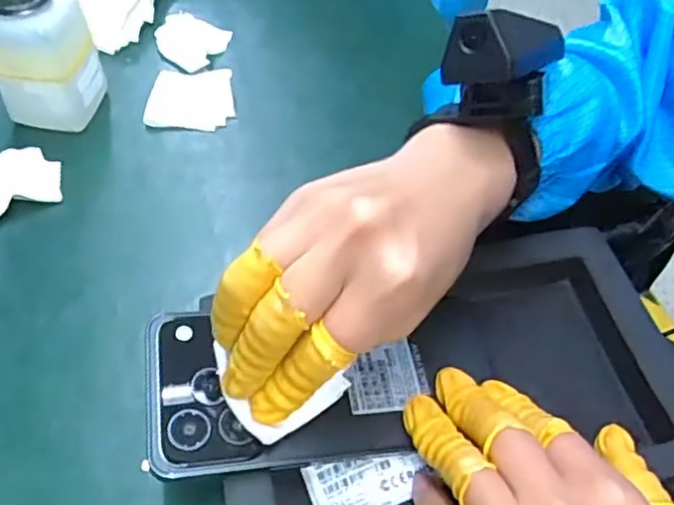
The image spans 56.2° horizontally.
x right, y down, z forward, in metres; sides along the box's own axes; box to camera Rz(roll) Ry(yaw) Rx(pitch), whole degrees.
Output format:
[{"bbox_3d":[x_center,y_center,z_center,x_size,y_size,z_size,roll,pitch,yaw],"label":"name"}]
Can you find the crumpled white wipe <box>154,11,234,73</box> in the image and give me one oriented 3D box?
[{"bbox_3d":[-0.107,-0.160,0.474,0.054,0.024,0.039,-10,56,-11],"label":"crumpled white wipe"}]

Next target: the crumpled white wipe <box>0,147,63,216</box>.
[{"bbox_3d":[-0.205,-0.046,0.388,0.060,0.008,0.061,-32,62,-24],"label":"crumpled white wipe"}]

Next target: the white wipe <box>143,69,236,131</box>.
[{"bbox_3d":[-0.101,-0.108,0.439,0.058,0.016,0.050,2,54,-2],"label":"white wipe"}]

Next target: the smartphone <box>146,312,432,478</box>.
[{"bbox_3d":[-0.020,0.062,0.282,0.125,0.008,0.070,5,53,-14],"label":"smartphone"}]

